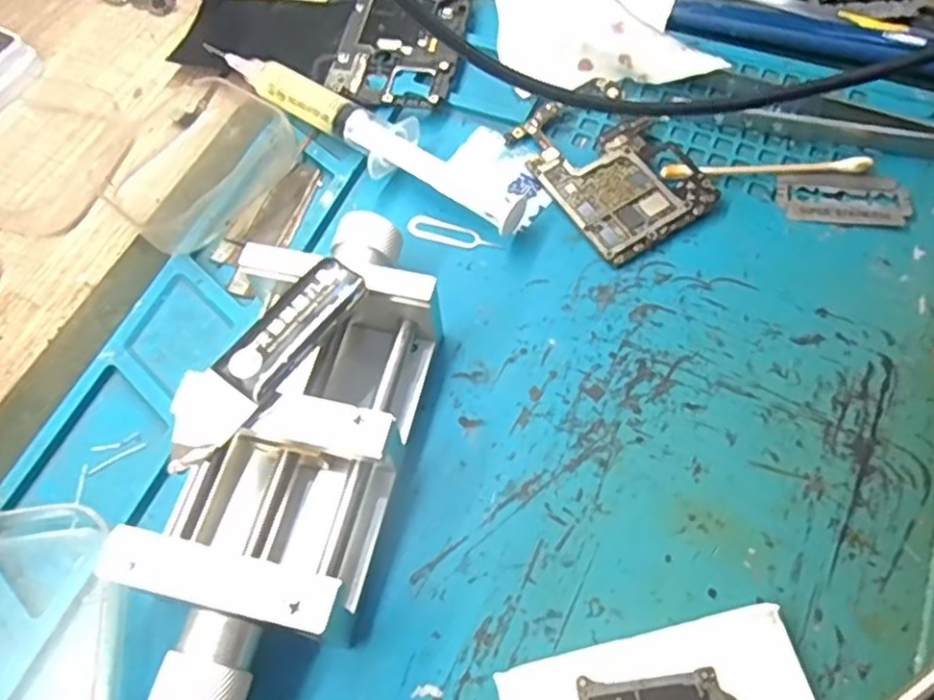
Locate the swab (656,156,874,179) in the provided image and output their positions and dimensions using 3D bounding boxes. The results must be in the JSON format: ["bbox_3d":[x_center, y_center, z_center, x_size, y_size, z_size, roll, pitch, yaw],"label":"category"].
[{"bbox_3d":[0.102,-0.063,0.248,0.069,0.004,0.007,-3,63,1],"label":"swab"}]

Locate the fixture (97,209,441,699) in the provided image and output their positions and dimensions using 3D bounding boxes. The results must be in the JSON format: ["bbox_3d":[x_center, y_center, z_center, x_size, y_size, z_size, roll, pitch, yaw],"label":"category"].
[{"bbox_3d":[-0.045,0.024,0.196,0.055,0.032,0.135,12,64,9],"label":"fixture"}]

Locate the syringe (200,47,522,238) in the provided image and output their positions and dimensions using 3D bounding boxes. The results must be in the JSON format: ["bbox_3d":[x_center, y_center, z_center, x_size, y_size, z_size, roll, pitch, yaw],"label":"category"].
[{"bbox_3d":[-0.041,-0.077,0.258,0.131,0.015,0.021,26,67,15],"label":"syringe"}]

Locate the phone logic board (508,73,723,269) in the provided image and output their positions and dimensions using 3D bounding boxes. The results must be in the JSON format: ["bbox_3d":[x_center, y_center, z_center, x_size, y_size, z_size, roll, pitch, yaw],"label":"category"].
[{"bbox_3d":[0.051,-0.064,0.252,0.049,0.006,0.068,-28,65,-11],"label":"phone logic board"}]

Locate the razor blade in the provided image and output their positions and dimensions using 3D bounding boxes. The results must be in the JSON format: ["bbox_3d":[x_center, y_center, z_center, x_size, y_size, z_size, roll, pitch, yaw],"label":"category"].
[{"bbox_3d":[0.126,-0.052,0.242,0.040,0.004,0.023,2,63,4],"label":"razor blade"}]

